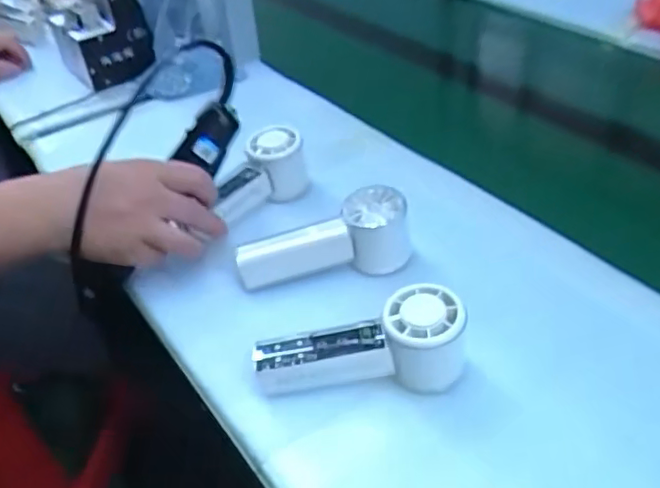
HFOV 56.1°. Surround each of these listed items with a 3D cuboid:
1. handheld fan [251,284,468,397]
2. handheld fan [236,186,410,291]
[{"bbox_3d":[0.022,0.072,0.452,0.148,0.064,0.051,-1,39,5],"label":"handheld fan"},{"bbox_3d":[-0.006,0.001,0.547,0.146,0.074,0.043,-9,39,-4],"label":"handheld fan"}]

